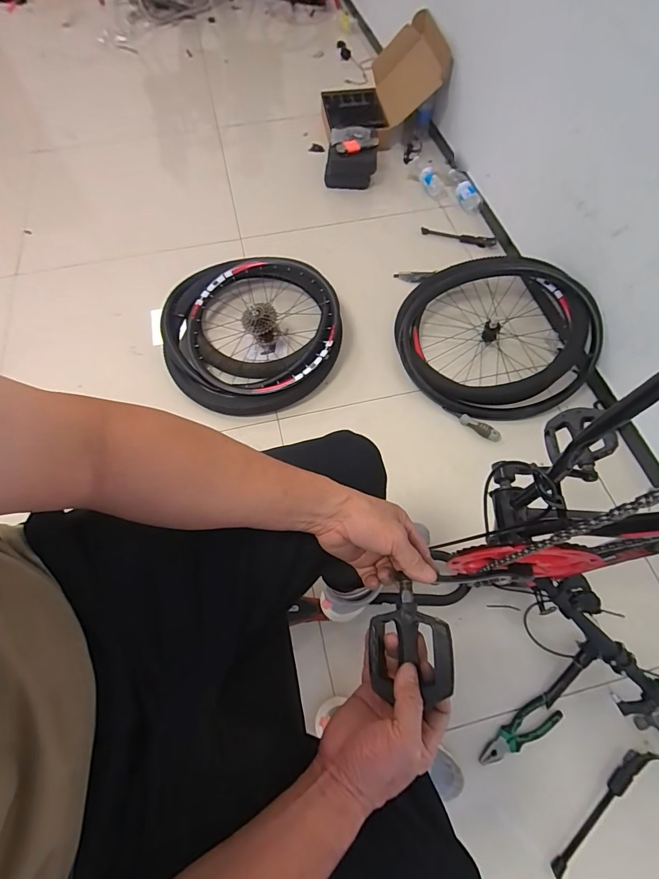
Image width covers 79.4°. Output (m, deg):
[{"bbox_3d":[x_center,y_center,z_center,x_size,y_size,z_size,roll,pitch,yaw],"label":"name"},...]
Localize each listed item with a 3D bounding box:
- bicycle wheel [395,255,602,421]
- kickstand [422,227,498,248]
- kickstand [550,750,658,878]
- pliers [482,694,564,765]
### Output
[{"bbox_3d":[0.462,-0.319,1.137,0.500,0.133,0.550,-1,66,3],"label":"bicycle wheel"},{"bbox_3d":[0.465,-0.726,1.430,0.266,0.029,0.062,10,67,7],"label":"kickstand"},{"bbox_3d":[0.505,0.677,0.732,0.282,0.030,0.035,-34,68,-16],"label":"kickstand"},{"bbox_3d":[0.376,0.581,0.792,0.184,0.015,0.053,-25,66,-12],"label":"pliers"}]

